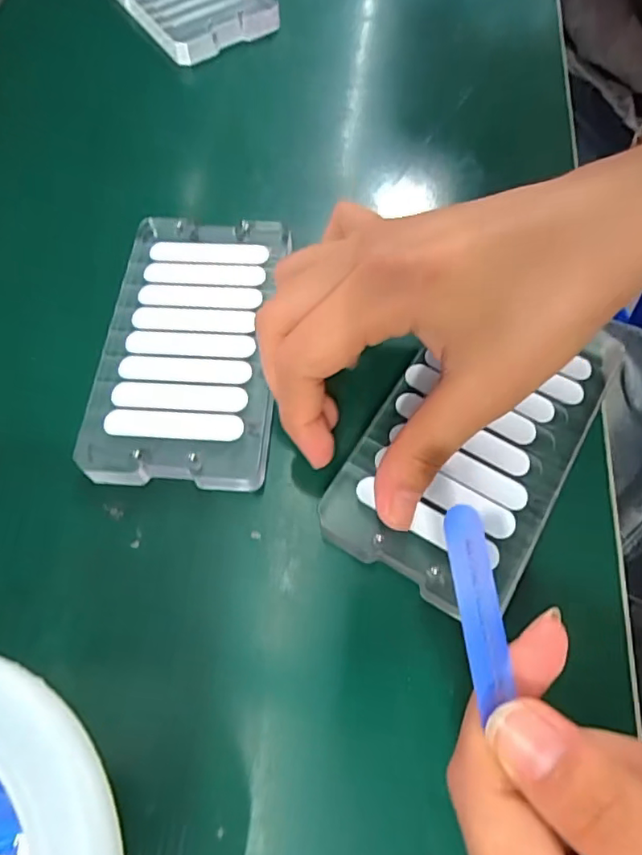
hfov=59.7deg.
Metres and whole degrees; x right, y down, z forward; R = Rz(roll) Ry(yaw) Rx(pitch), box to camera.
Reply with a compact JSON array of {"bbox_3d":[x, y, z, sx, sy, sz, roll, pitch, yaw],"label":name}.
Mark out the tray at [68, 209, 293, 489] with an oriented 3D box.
[{"bbox_3d":[-0.052,-0.036,0.229,0.067,0.012,0.124,2,63,3],"label":"tray"}]

